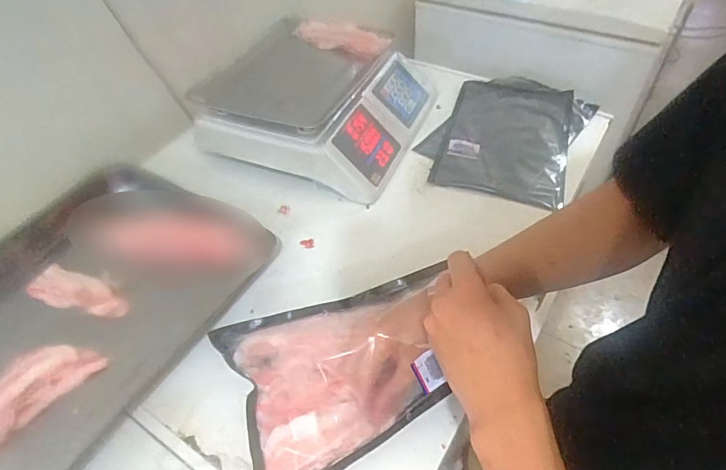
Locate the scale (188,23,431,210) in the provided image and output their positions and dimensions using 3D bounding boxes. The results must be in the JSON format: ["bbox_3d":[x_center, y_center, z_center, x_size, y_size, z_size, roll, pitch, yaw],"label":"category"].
[{"bbox_3d":[-0.068,-0.236,0.775,0.323,0.104,0.328,17,53,14],"label":"scale"}]

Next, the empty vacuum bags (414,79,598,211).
[{"bbox_3d":[0.249,-0.179,0.782,0.232,0.017,0.321,21,54,16],"label":"empty vacuum bags"}]

